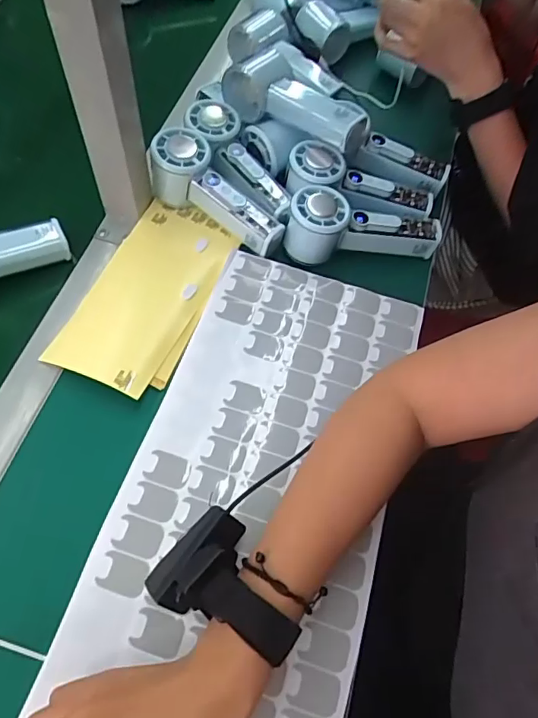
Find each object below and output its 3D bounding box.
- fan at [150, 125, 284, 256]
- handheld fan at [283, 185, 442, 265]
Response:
[{"bbox_3d":[-0.054,-0.161,0.520,0.150,0.056,0.053,40,65,0],"label":"fan"},{"bbox_3d":[0.093,-0.127,0.520,0.151,0.052,0.055,5,61,-17],"label":"handheld fan"}]

